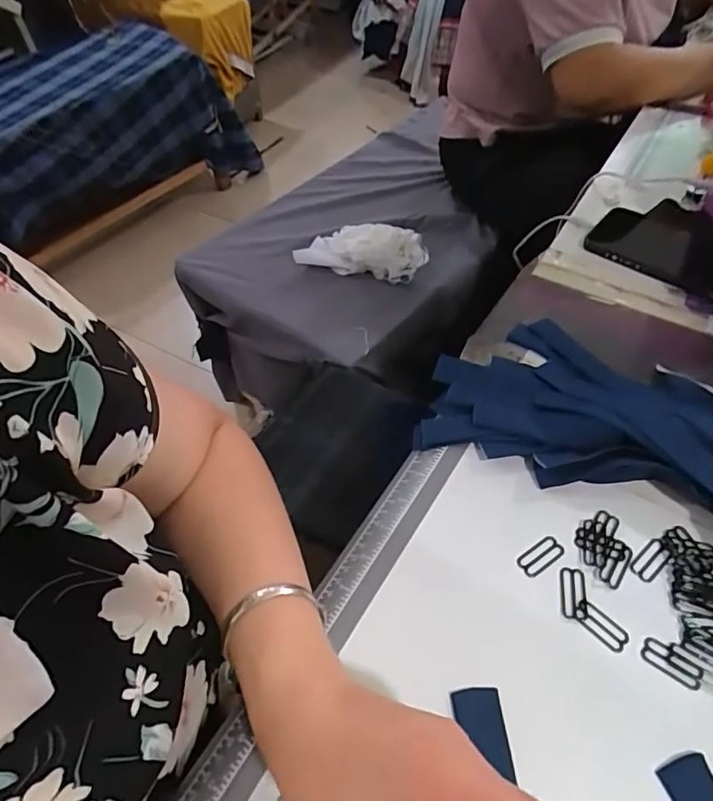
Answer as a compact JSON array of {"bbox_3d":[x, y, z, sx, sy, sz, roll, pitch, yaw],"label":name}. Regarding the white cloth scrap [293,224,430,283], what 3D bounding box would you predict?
[{"bbox_3d":[0.012,-0.301,0.994,0.246,0.064,0.106,11,54,10],"label":"white cloth scrap"}]

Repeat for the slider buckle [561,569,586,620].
[{"bbox_3d":[0.140,0.124,0.325,0.015,0.004,0.033,8,54,8],"label":"slider buckle"}]

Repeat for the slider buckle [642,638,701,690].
[{"bbox_3d":[0.188,0.157,0.299,0.032,0.004,0.015,31,60,23],"label":"slider buckle"}]

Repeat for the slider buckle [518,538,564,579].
[{"bbox_3d":[0.125,0.105,0.339,0.032,0.004,0.014,-28,57,-18],"label":"slider buckle"}]

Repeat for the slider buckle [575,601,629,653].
[{"bbox_3d":[0.153,0.140,0.313,0.032,0.004,0.015,38,63,26],"label":"slider buckle"}]

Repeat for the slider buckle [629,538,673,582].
[{"bbox_3d":[0.199,0.106,0.337,0.032,0.004,0.016,-33,59,-21],"label":"slider buckle"}]

